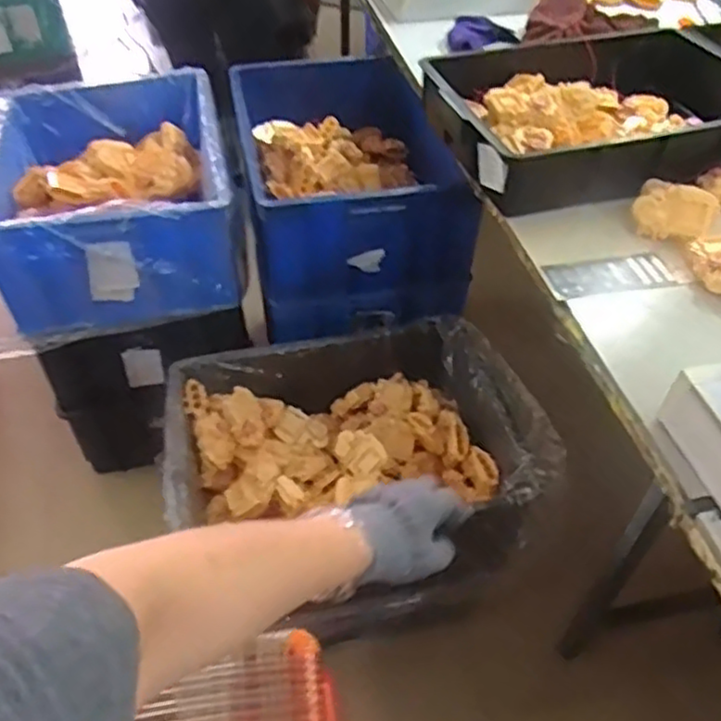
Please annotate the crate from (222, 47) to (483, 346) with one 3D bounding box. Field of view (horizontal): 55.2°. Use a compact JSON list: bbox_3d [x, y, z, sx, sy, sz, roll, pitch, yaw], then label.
[{"bbox_3d":[-0.039,-0.369,1.476,0.397,0.311,0.566,-8,46,-9],"label":"crate"}]

